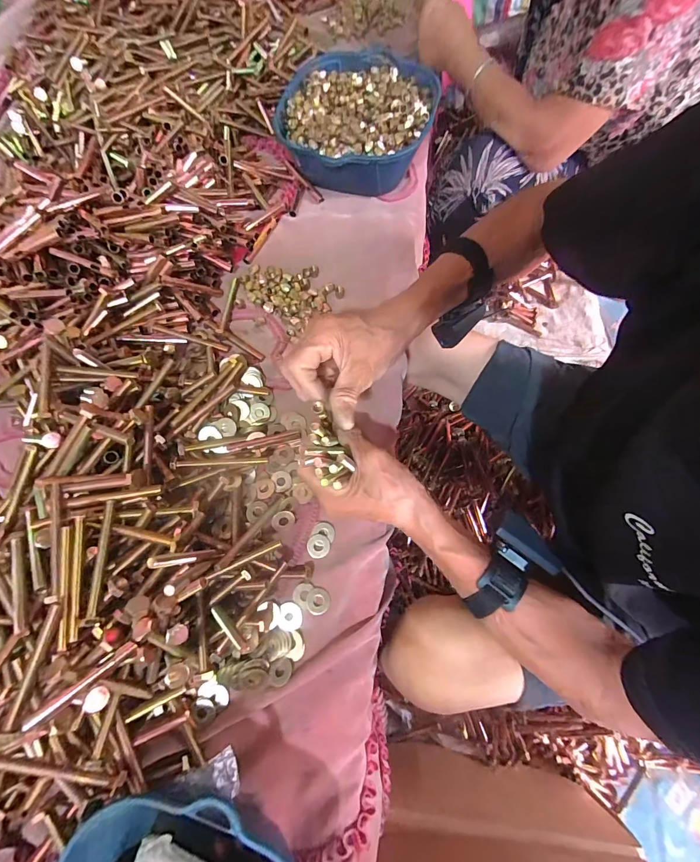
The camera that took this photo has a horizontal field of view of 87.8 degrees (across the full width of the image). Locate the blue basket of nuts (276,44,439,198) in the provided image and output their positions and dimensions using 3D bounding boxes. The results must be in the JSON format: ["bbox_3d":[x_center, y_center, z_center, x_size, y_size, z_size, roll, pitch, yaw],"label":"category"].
[{"bbox_3d":[0.012,-0.471,0.566,0.222,0.076,0.241,-1,70,3],"label":"blue basket of nuts"}]

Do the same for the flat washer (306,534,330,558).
[{"bbox_3d":[-0.035,0.126,0.398,0.024,0.004,0.025,-1,70,3],"label":"flat washer"}]

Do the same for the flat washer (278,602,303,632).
[{"bbox_3d":[-0.061,0.191,0.374,0.023,0.004,0.026,2,70,4],"label":"flat washer"}]

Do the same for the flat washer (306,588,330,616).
[{"bbox_3d":[-0.033,0.177,0.379,0.025,0.004,0.025,-1,70,3],"label":"flat washer"}]

